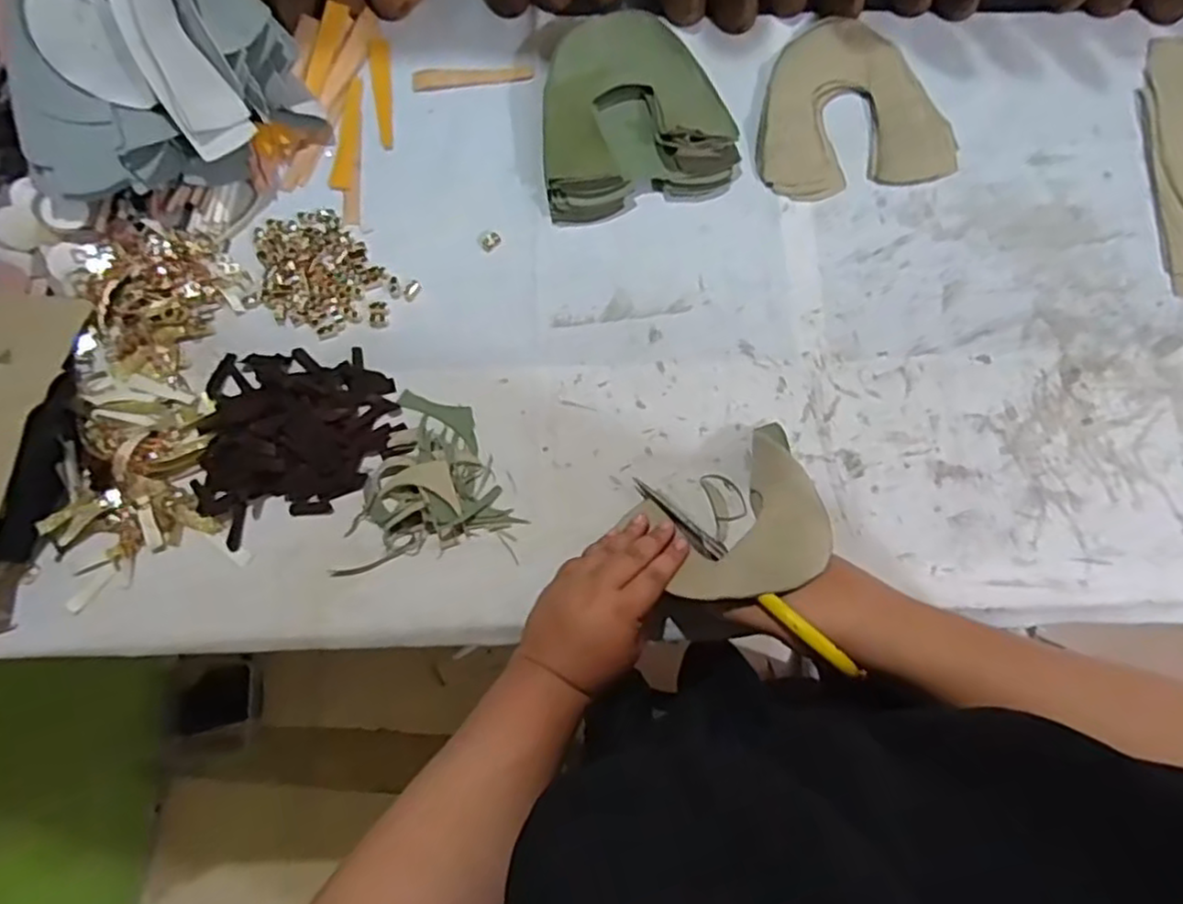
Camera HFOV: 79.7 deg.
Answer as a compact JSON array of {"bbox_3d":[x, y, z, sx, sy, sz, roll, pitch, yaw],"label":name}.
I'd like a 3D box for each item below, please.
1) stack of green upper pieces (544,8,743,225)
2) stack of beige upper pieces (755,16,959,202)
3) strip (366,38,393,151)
[{"bbox_3d":[0.032,-0.307,0.636,0.171,0.038,0.180,-13,77,-2],"label":"stack of green upper pieces"},{"bbox_3d":[0.232,-0.320,0.649,0.172,0.018,0.167,-9,77,-2],"label":"stack of beige upper pieces"},{"bbox_3d":[-0.198,-0.339,0.668,0.020,0.005,0.118,-7,77,-1],"label":"strip"}]

